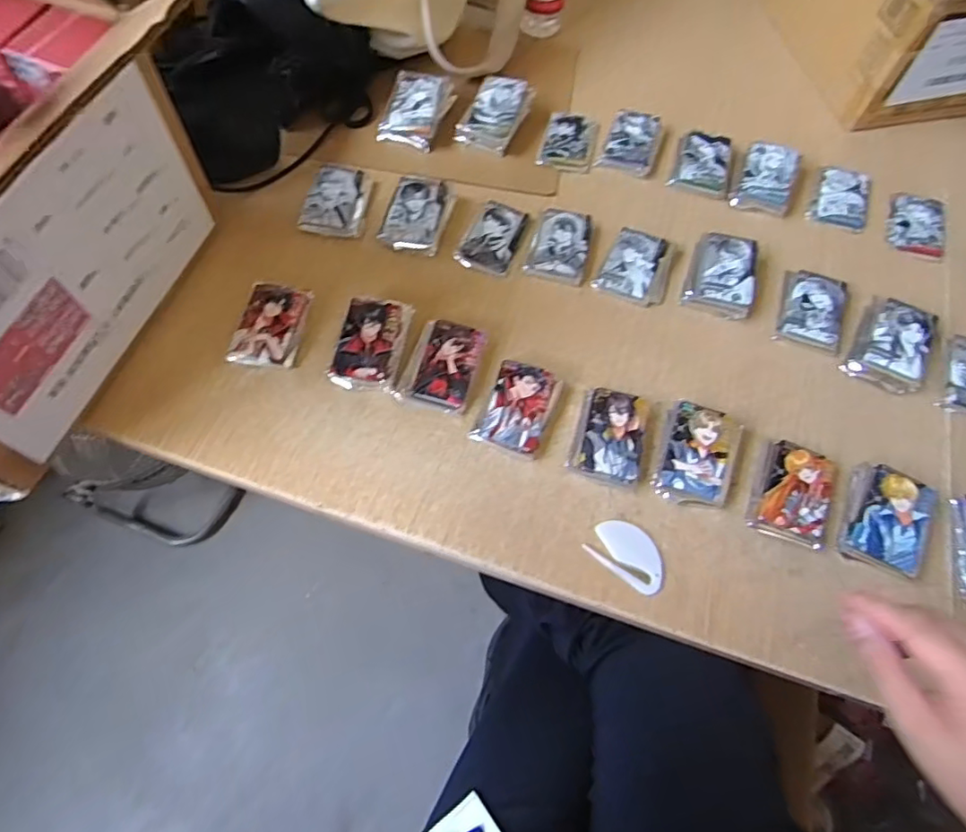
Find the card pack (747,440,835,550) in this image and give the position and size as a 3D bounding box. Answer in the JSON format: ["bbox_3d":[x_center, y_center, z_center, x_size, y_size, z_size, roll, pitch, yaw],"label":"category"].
[{"bbox_3d":[0.280,0.069,0.527,0.065,0.020,0.087,23,65,7],"label":"card pack"}]

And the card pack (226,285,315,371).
[{"bbox_3d":[-0.207,-0.087,0.569,0.058,0.021,0.086,9,64,1],"label":"card pack"}]

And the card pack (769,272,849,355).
[{"bbox_3d":[0.346,-0.111,0.607,0.066,0.013,0.087,18,64,5],"label":"card pack"}]

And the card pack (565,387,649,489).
[{"bbox_3d":[0.119,0.018,0.542,0.064,0.024,0.084,17,64,5],"label":"card pack"}]

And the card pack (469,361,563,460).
[{"bbox_3d":[0.034,-0.007,0.550,0.062,0.020,0.087,22,65,7],"label":"card pack"}]

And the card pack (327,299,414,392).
[{"bbox_3d":[-0.108,-0.070,0.563,0.062,0.029,0.084,11,64,2],"label":"card pack"}]

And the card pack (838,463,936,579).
[{"bbox_3d":[0.357,0.091,0.515,0.065,0.031,0.085,22,65,7],"label":"card pack"}]

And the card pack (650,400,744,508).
[{"bbox_3d":[0.197,0.035,0.533,0.065,0.032,0.084,20,64,6],"label":"card pack"}]

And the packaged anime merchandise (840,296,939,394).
[{"bbox_3d":[0.417,-0.072,0.589,0.070,0.019,0.095,29,76,17],"label":"packaged anime merchandise"}]

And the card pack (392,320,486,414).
[{"bbox_3d":[-0.038,-0.048,0.562,0.065,0.021,0.088,18,64,5],"label":"card pack"}]

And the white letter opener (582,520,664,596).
[{"bbox_3d":[0.128,0.121,0.508,0.070,0.006,0.041,38,68,14],"label":"white letter opener"}]

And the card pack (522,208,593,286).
[{"bbox_3d":[0.084,-0.187,0.626,0.061,0.013,0.083,13,64,3],"label":"card pack"}]

